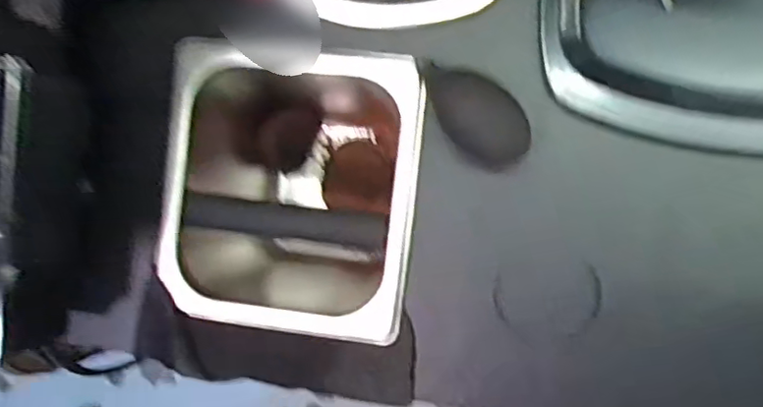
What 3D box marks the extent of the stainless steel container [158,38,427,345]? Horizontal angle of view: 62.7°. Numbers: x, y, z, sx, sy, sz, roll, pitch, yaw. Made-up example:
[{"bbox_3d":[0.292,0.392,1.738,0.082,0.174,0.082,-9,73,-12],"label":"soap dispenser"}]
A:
[{"bbox_3d":[-0.052,-0.010,0.467,0.166,0.165,0.176,7,93,8],"label":"stainless steel container"}]

